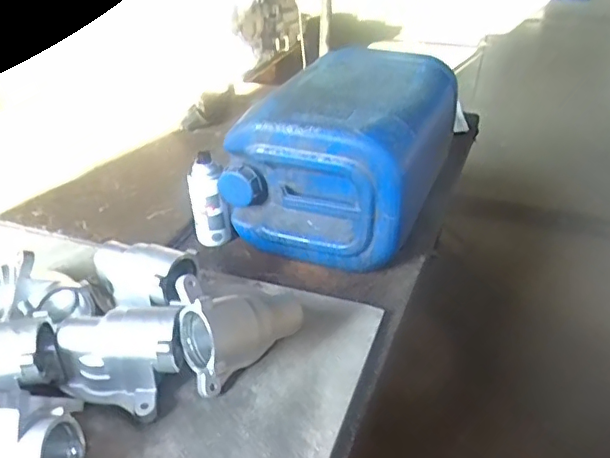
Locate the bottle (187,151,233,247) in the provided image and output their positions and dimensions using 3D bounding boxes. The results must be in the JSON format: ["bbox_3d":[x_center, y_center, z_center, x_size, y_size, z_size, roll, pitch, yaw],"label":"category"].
[{"bbox_3d":[-0.157,-0.048,0.918,0.051,0.140,0.049,-17,35,-24],"label":"bottle"}]

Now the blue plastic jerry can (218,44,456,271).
[{"bbox_3d":[0.079,-0.144,0.994,0.290,0.236,0.418,11,34,18],"label":"blue plastic jerry can"}]

